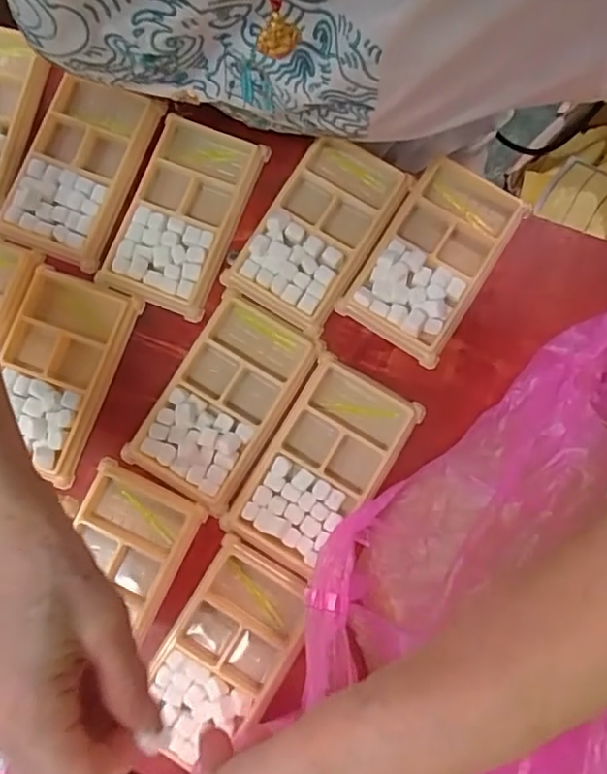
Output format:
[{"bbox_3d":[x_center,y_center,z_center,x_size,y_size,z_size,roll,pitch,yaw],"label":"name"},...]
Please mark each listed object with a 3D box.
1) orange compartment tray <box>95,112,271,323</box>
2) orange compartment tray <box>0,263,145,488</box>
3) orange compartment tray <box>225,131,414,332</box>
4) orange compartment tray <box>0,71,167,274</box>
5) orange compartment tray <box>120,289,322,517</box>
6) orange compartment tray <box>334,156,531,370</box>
[{"bbox_3d":[-0.086,-0.126,0.438,0.078,0.011,0.138,21,80,3],"label":"orange compartment tray"},{"bbox_3d":[-0.173,-0.013,0.418,0.078,0.013,0.133,20,80,3],"label":"orange compartment tray"},{"bbox_3d":[0.011,-0.111,0.436,0.077,0.013,0.134,32,81,5],"label":"orange compartment tray"},{"bbox_3d":[-0.161,-0.163,0.440,0.077,0.014,0.141,21,80,3],"label":"orange compartment tray"},{"bbox_3d":[-0.055,0.008,0.414,0.076,0.011,0.133,30,81,5],"label":"orange compartment tray"},{"bbox_3d":[0.093,-0.094,0.431,0.078,0.020,0.139,32,81,5],"label":"orange compartment tray"}]

